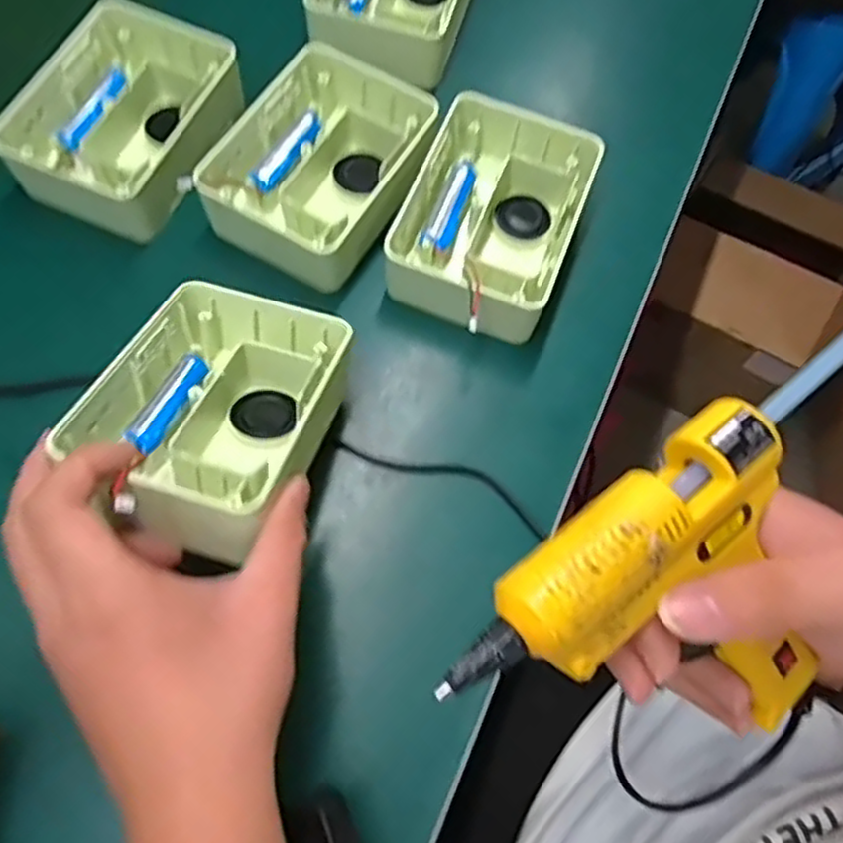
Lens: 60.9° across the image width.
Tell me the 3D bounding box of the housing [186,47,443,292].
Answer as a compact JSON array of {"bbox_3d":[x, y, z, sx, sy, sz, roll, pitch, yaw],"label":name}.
[{"bbox_3d":[-0.066,-0.172,0.479,0.112,0.043,0.144,29,70,10],"label":"housing"}]

